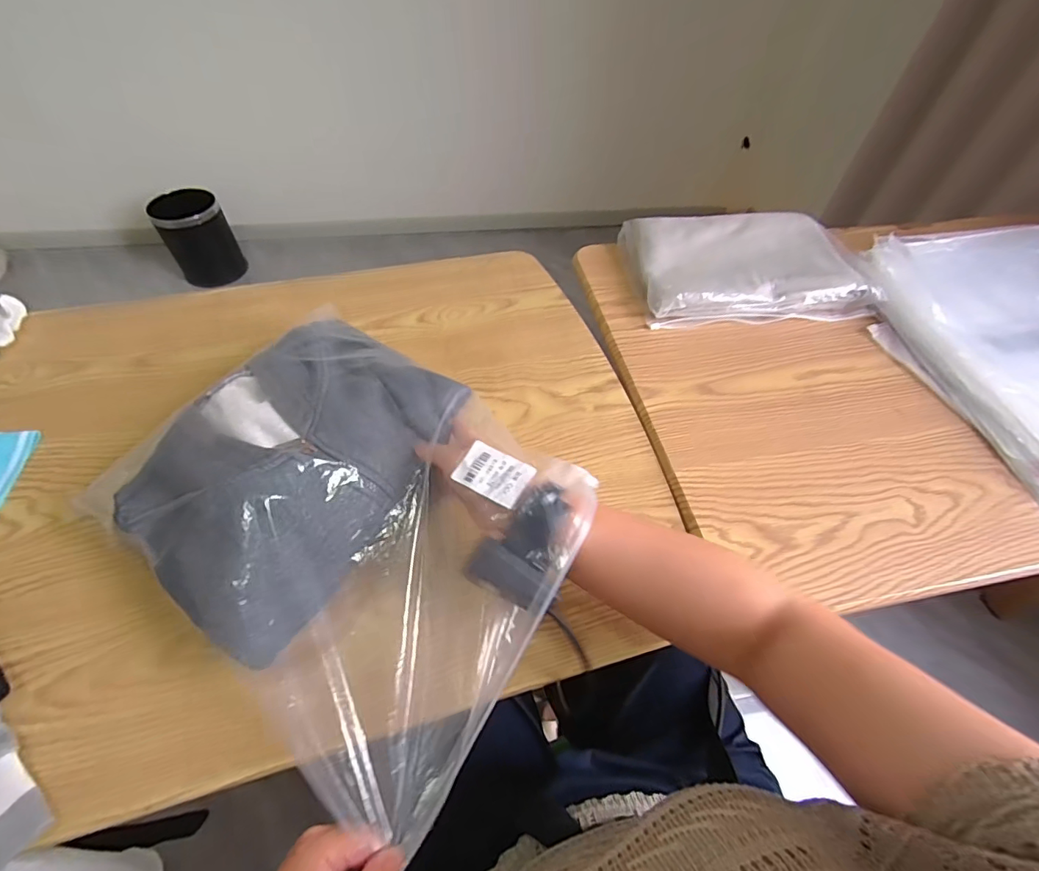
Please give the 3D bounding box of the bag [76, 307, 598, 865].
[{"bbox_3d":[-0.141,0.060,0.414,0.382,0.090,0.291,32,59,21],"label":"bag"}]

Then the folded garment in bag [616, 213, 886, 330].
[{"bbox_3d":[0.328,-0.249,0.682,0.333,0.056,0.200,-4,53,-4],"label":"folded garment in bag"}]

